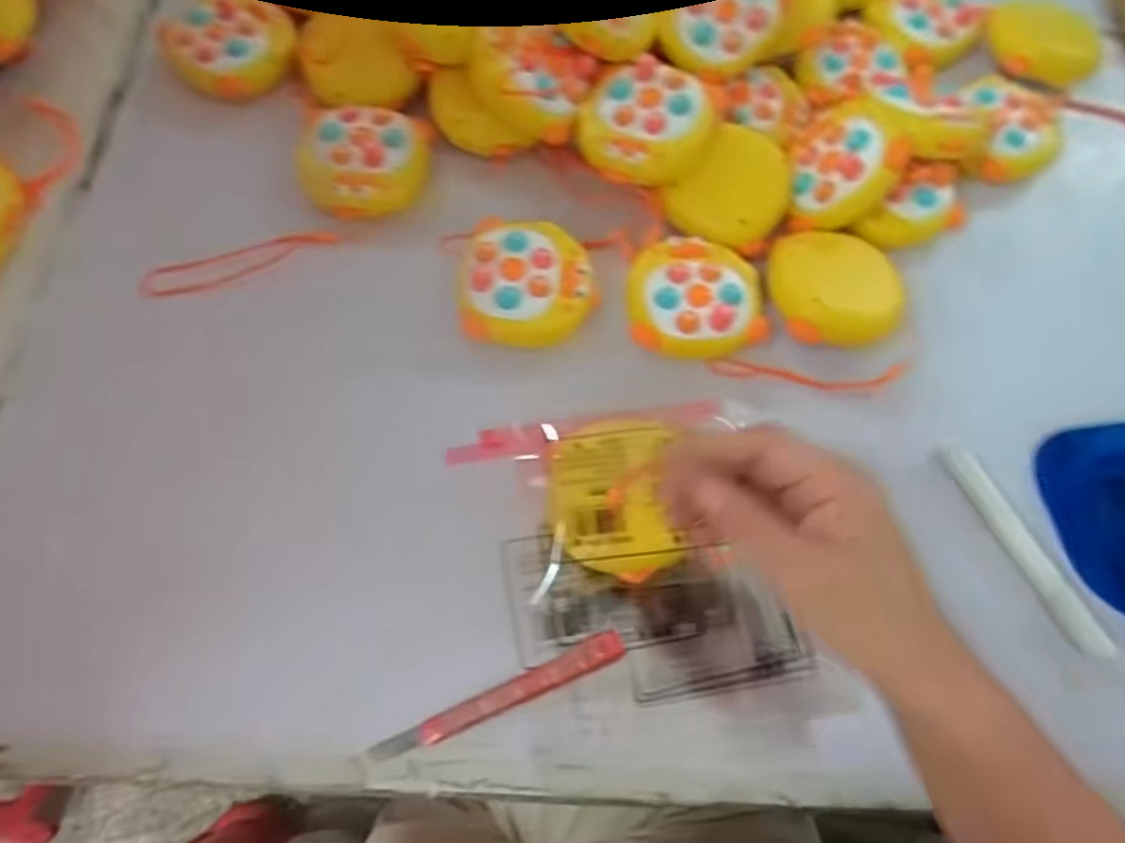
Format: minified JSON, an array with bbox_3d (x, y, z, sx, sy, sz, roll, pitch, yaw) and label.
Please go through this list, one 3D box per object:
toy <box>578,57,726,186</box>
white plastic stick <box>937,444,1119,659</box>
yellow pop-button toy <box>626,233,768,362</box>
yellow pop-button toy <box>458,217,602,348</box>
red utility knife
[{"bbox_3d":[0.056,-0.194,0.494,0.087,0.038,0.077,11,65,2],"label":"toy"},{"bbox_3d":[0.266,0.071,0.436,0.019,0.011,0.137,-23,69,-13],"label":"white plastic stick"},{"bbox_3d":[0.084,-0.080,0.476,0.082,0.020,0.078,1,65,-3],"label":"yellow pop-button toy"},{"bbox_3d":[-0.023,-0.090,0.476,0.082,0.025,0.075,-5,66,-5],"label":"yellow pop-button toy"},{"bbox_3d":[-0.031,0.142,0.386,0.134,0.012,0.015,-22,69,-13],"label":"red utility knife"}]

